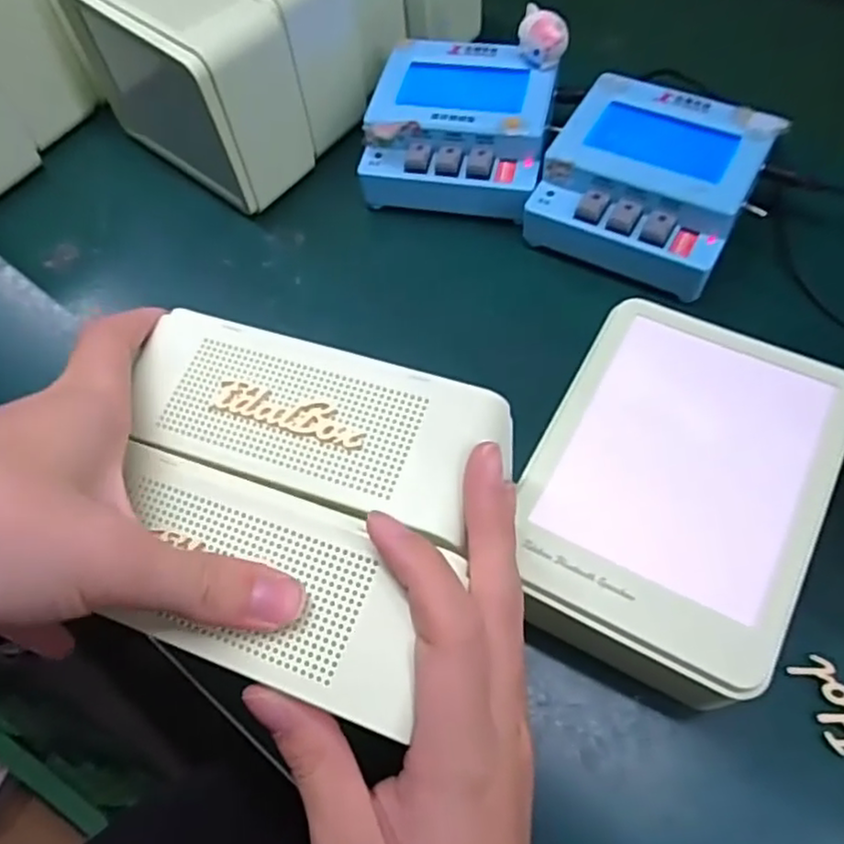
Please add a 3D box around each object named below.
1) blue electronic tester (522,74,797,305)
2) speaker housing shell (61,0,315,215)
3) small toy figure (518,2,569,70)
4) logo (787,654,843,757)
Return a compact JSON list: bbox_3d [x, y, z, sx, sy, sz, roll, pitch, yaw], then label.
[{"bbox_3d":[0.121,-0.130,0.370,0.102,0.044,0.099,26,65,18],"label":"blue electronic tester"},{"bbox_3d":[-0.135,-0.204,0.410,0.137,0.103,0.059,38,69,23],"label":"speaker housing shell"},{"bbox_3d":[0.067,-0.216,0.388,0.021,0.025,0.028,-14,60,-4],"label":"small toy figure"},{"bbox_3d":[0.157,0.108,0.261,0.016,0.006,0.038,-17,60,-6],"label":"logo"}]

